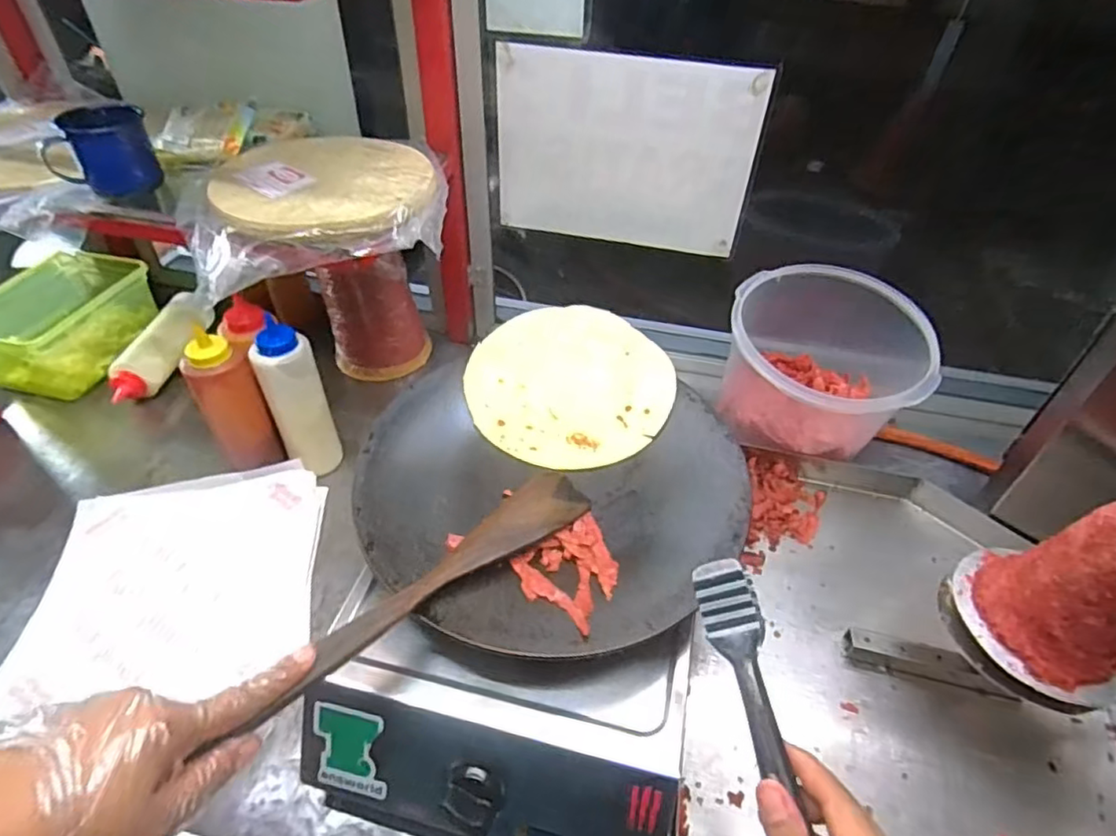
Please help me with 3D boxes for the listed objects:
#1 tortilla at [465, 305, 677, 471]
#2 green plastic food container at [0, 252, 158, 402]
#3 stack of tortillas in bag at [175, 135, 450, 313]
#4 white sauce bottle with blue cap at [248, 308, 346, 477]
[{"bbox_3d":[0.011,-0.038,0.623,0.198,0.007,0.203,0,52,1],"label":"tortilla"},{"bbox_3d":[-0.688,-0.139,0.865,0.160,0.090,0.228,18,46,12],"label":"green plastic food container"},{"bbox_3d":[-0.251,-0.232,0.642,0.252,0.058,0.266,-10,47,-15],"label":"stack of tortillas in bag"},{"bbox_3d":[-0.288,-0.019,0.683,0.059,0.174,0.061,-23,52,-26],"label":"white sauce bottle with blue cap"}]

